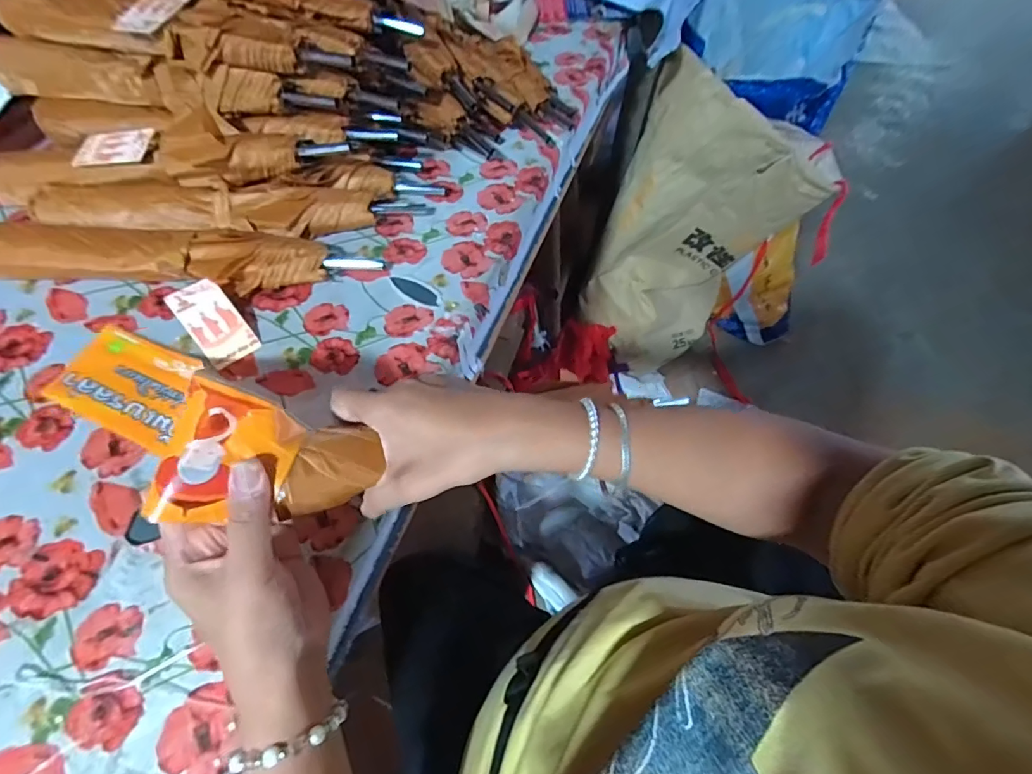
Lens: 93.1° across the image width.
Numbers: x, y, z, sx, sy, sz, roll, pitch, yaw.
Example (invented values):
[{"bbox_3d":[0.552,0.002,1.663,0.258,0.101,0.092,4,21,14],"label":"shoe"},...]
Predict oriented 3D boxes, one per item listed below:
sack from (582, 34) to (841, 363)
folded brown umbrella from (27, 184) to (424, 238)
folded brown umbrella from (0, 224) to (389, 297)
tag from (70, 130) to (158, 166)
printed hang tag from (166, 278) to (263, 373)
[{"bbox_3d":[0.367,-0.291,1.036,0.352,0.577,0.231,27,61,13],"label":"sack"},{"bbox_3d":[-0.264,-0.168,0.470,0.346,0.038,0.067,-5,59,-6],"label":"folded brown umbrella"},{"bbox_3d":[-0.299,-0.113,0.439,0.334,0.034,0.053,-1,59,-4],"label":"folded brown umbrella"},{"bbox_3d":[-0.367,-0.220,0.448,0.074,0.006,0.034,-4,78,7],"label":"tag"},{"bbox_3d":[-0.254,-0.054,0.411,0.041,0.004,0.075,-36,90,-25],"label":"printed hang tag"}]

